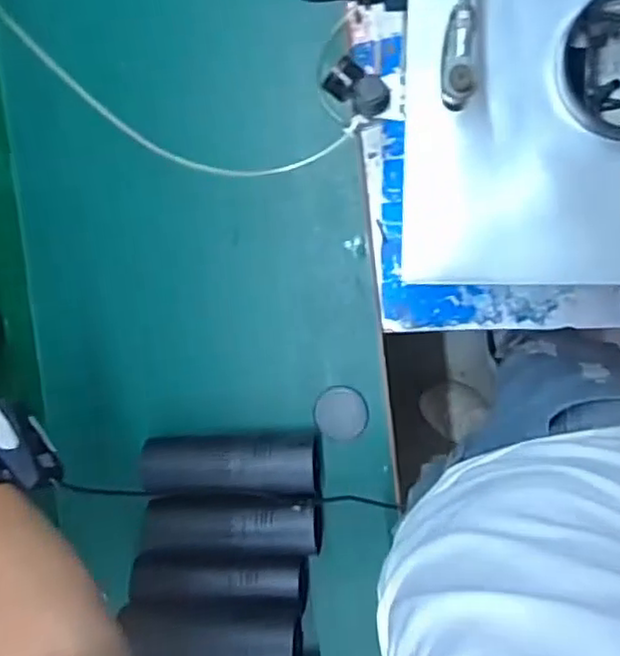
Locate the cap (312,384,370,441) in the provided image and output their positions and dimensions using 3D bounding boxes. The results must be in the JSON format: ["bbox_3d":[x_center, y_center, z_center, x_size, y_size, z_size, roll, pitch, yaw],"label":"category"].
[{"bbox_3d":[0.030,0.082,0.657,0.050,0.012,0.050,-5,92,8],"label":"cap"}]

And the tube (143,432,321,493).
[{"bbox_3d":[-0.074,0.127,0.650,0.165,0.062,0.056,-4,92,8],"label":"tube"}]

